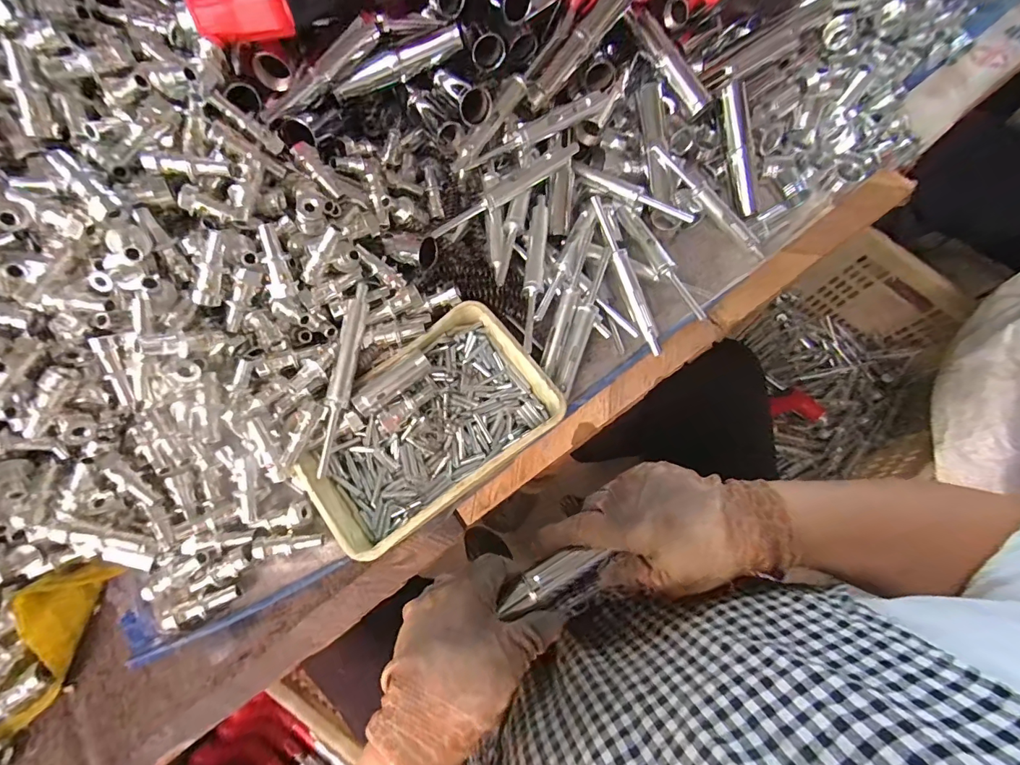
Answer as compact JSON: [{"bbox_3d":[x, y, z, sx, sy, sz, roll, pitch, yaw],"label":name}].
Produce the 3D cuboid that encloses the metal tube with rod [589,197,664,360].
[{"bbox_3d":[0.110,-0.100,0.406,0.013,0.009,0.155,-22,91,-8],"label":"metal tube with rod"}]

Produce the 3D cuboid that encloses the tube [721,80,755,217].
[{"bbox_3d":[0.236,-0.237,0.444,0.017,0.013,0.126,-16,101,-6],"label":"tube"}]

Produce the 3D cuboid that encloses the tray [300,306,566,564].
[{"bbox_3d":[-0.069,0.035,0.365,0.199,0.045,0.131,-36,75,-12],"label":"tray"}]

